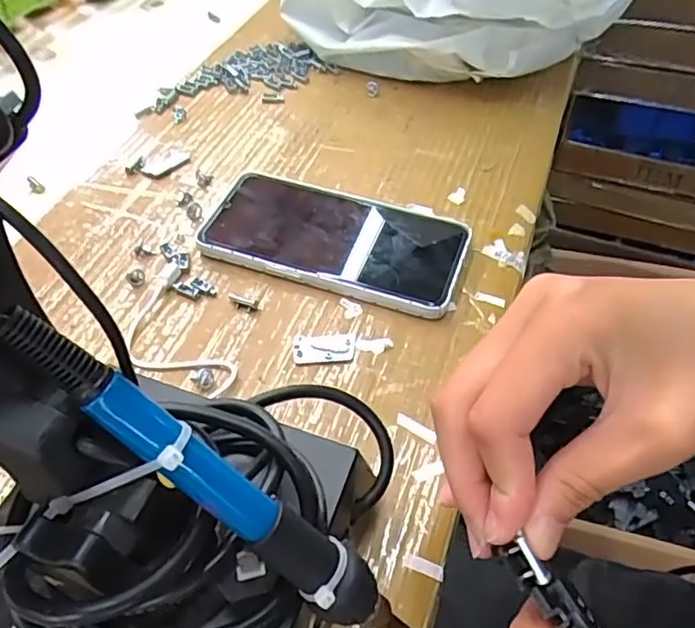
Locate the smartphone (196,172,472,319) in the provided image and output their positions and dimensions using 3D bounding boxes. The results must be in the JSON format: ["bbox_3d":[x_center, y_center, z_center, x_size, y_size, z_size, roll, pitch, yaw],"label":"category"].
[{"bbox_3d":[-0.007,-0.052,0.392,0.163,0.015,0.087,14,52,12],"label":"smartphone"}]

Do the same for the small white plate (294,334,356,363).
[{"bbox_3d":[-0.013,0.019,0.340,0.034,0.004,0.018,-2,50,-1],"label":"small white plate"}]

